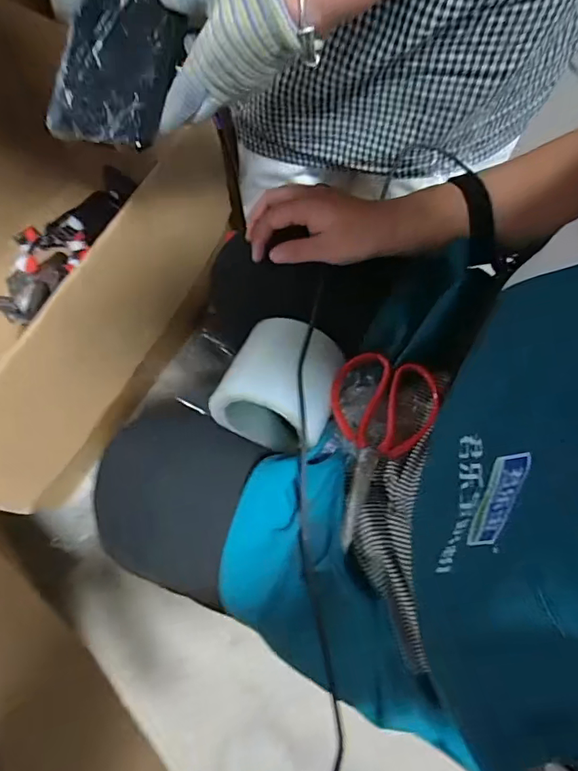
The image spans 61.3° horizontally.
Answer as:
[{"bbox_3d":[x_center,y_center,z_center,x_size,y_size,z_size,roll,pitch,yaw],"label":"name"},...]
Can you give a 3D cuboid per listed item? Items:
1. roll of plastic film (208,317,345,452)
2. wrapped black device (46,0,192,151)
[{"bbox_3d":[-0.006,-0.001,0.458,0.100,0.074,0.109,23,74,7],"label":"roll of plastic film"},{"bbox_3d":[-0.127,-0.266,0.377,0.092,0.019,0.162,19,90,10],"label":"wrapped black device"}]

